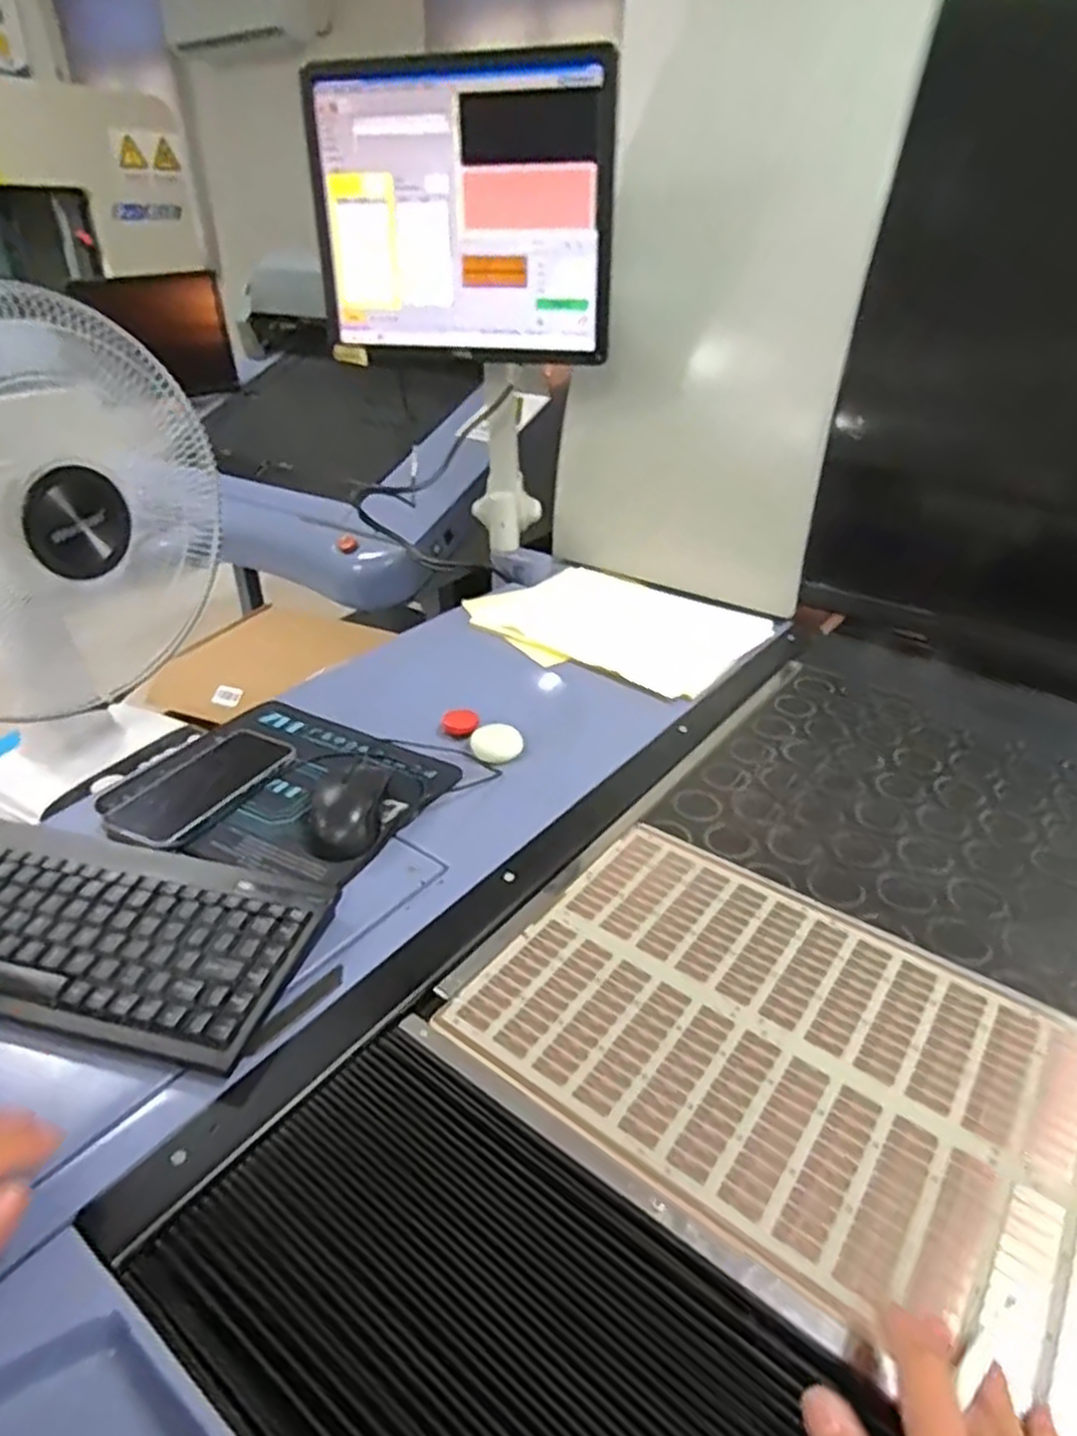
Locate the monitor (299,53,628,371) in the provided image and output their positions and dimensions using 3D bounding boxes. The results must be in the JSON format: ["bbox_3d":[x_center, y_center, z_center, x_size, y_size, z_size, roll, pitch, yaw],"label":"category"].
[{"bbox_3d":[-0.096,-0.595,0.946,0.370,0.295,0.038,10,33,14],"label":"monitor"}]

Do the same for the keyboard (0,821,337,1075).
[{"bbox_3d":[-0.301,0.147,0.544,0.285,0.029,0.144,8,33,11],"label":"keyboard"}]

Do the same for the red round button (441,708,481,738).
[{"bbox_3d":[-0.084,0.005,0.853,0.039,0.008,0.044,0,32,-1],"label":"red round button"}]

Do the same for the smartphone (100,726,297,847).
[{"bbox_3d":[-0.295,0.060,0.698,0.085,0.018,0.159,17,36,24],"label":"smartphone"}]

